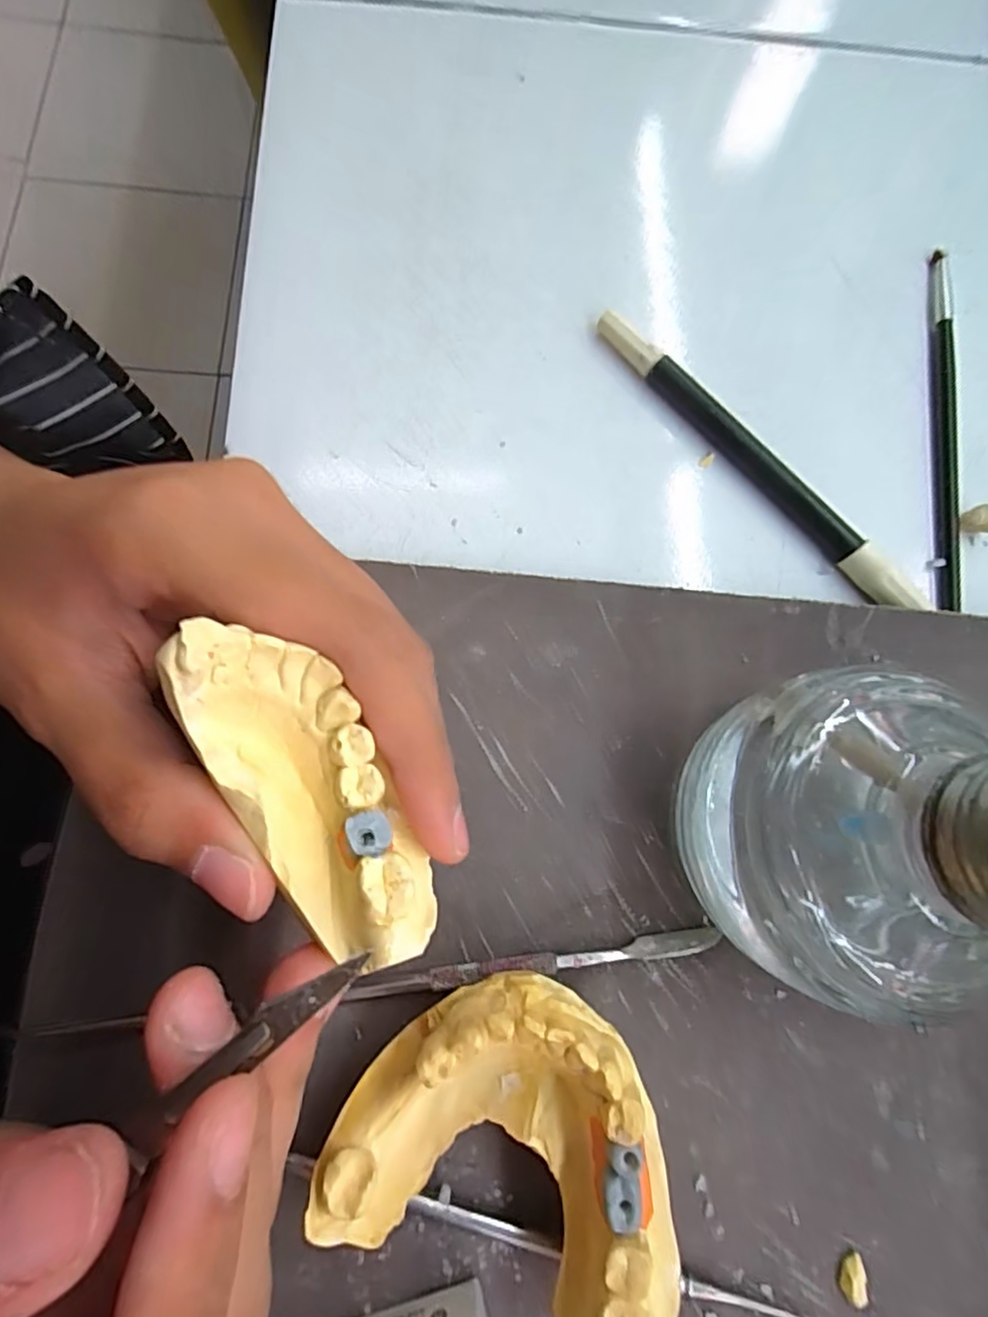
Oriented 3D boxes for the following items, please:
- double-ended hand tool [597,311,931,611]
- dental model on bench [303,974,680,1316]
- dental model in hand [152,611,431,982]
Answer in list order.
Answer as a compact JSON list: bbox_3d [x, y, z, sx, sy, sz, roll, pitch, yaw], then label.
[{"bbox_3d":[0.079,-0.063,0.180,0.008,0.007,0.127,-41,84,-13],"label":"double-ended hand tool"},{"bbox_3d":[0.006,0.098,0.125,0.071,0.038,0.060,22,76,0],"label":"dental model on bench"},{"bbox_3d":[-0.031,0.023,0.101,0.026,0.019,0.061,-31,93,-9],"label":"dental model in hand"}]

